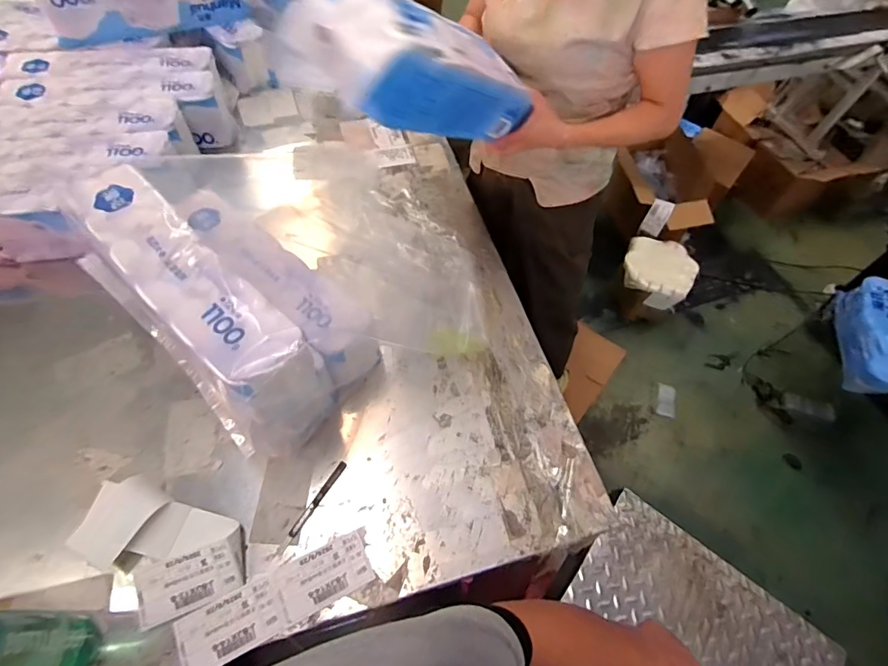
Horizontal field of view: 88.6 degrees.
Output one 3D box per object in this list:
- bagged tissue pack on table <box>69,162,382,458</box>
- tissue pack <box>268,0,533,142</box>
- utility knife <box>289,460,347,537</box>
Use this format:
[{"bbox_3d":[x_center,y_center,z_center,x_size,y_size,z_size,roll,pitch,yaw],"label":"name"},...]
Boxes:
[{"bbox_3d":[-0.345,-0.060,0.737,0.450,0.256,0.248,41,65,18],"label":"bagged tissue pack on table"},{"bbox_3d":[-0.002,-0.371,0.663,0.111,0.130,0.403,42,30,19],"label":"tissue pack"},{"bbox_3d":[-0.195,0.258,0.713,0.013,0.006,0.128,29,62,12],"label":"utility knife"}]

